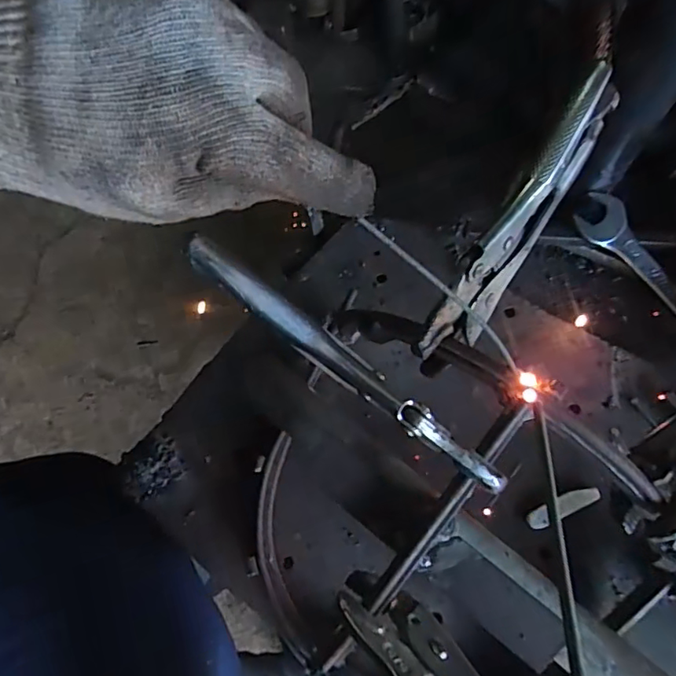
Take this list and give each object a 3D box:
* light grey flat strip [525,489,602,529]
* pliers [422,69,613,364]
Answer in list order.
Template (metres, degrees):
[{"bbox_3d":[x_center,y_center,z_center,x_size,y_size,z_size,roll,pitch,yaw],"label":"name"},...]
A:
[{"bbox_3d":[0.143,0.107,0.355,0.048,0.005,0.012,-26,74,-2],"label":"light grey flat strip"},{"bbox_3d":[0.092,-0.059,0.284,0.025,0.049,0.161,30,80,12],"label":"pliers"}]

